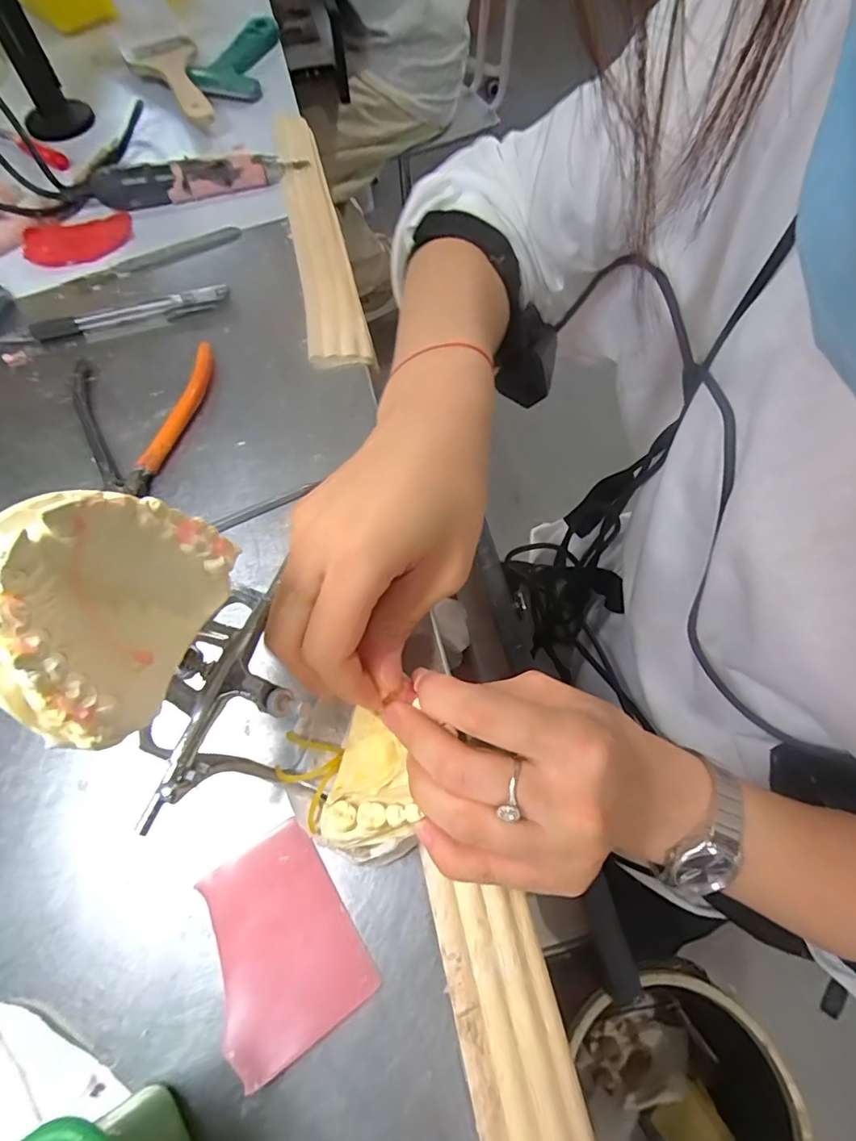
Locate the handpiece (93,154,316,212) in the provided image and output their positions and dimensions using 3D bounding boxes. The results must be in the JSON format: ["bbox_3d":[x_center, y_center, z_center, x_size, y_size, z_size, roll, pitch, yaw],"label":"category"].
[{"bbox_3d":[-0.187,-0.321,0.430,0.163,0.031,0.023,-12,65,-5],"label":"handpiece"}]

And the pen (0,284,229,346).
[{"bbox_3d":[-0.218,-0.178,0.369,0.151,0.009,0.016,-15,65,-6],"label":"pen"}]

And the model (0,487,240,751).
[{"bbox_3d":[-0.088,0.010,0.141,0.032,0.061,0.059,16,86,35],"label":"model"}]

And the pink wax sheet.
[{"bbox_3d":[-0.061,0.150,0.213,0.056,0.008,0.073,-28,70,-19],"label":"pink wax sheet"}]

